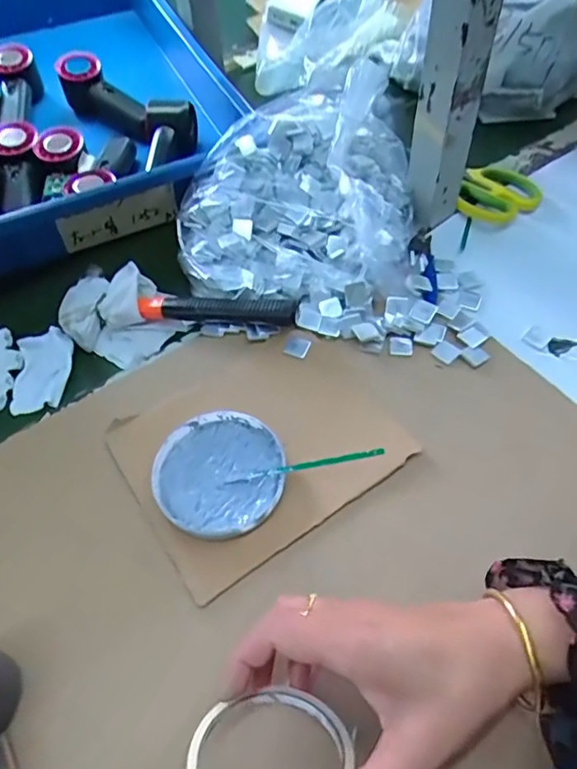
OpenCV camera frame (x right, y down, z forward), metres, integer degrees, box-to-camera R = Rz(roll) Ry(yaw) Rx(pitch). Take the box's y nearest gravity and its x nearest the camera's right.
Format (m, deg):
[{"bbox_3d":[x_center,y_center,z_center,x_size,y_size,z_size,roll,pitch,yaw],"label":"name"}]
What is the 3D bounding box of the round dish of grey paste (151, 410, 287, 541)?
[{"bbox_3d":[-0.051,0.070,0.429,0.099,0.018,0.098,-2,54,3],"label":"round dish of grey paste"}]

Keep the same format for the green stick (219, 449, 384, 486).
[{"bbox_3d":[0.010,0.062,0.413,0.123,0.007,0.007,-14,52,18],"label":"green stick"}]

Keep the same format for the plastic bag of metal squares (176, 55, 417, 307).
[{"bbox_3d":[0.007,-0.204,0.567,0.233,0.098,0.260,1,54,5],"label":"plastic bag of metal squares"}]

